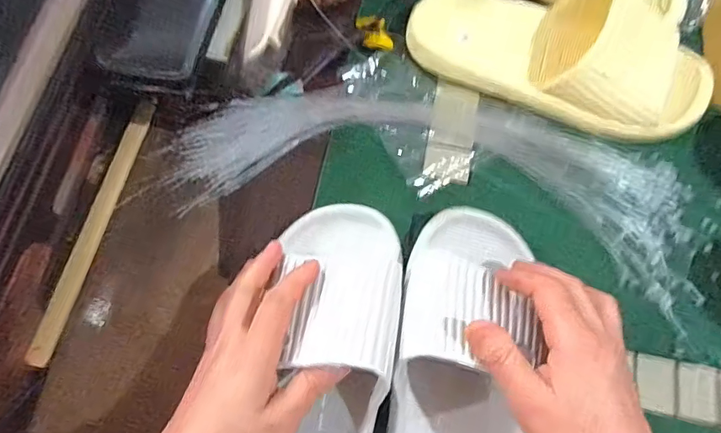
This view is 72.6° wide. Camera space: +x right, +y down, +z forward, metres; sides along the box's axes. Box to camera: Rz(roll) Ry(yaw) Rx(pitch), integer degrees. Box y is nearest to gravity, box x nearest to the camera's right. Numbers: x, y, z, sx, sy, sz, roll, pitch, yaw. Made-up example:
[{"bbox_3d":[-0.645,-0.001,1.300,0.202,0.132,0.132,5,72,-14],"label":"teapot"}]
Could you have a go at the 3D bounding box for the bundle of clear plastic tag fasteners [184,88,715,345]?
[{"bbox_3d":[0.067,-0.033,0.403,0.432,0.017,0.140,14,71,0],"label":"bundle of clear plastic tag fasteners"}]

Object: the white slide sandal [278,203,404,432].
[{"bbox_3d":[-0.028,0.114,0.320,0.085,0.061,0.264,11,75,4],"label":"white slide sandal"}]

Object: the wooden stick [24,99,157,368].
[{"bbox_3d":[-0.209,0.005,0.390,0.016,0.006,0.221,24,68,-28],"label":"wooden stick"}]

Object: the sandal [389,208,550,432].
[{"bbox_3d":[0.067,0.120,0.320,0.098,0.057,0.256,8,76,3],"label":"sandal"}]

